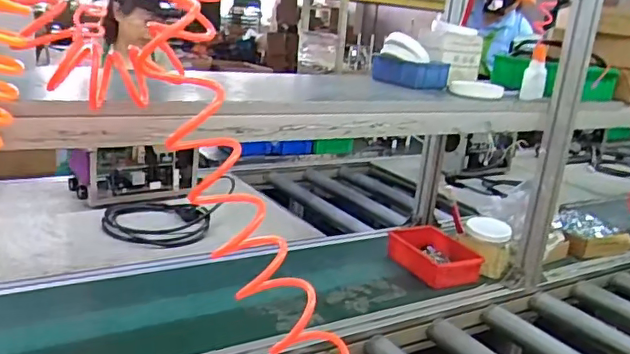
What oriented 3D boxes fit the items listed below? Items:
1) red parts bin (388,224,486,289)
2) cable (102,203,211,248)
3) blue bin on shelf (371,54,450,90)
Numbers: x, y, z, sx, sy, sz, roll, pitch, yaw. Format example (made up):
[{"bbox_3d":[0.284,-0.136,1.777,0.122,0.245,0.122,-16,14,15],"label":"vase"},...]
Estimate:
[{"bbox_3d":[0.258,0.174,1.278,0.140,0.060,0.222,-2,18,-25],"label":"red parts bin"},{"bbox_3d":[-0.378,0.107,1.355,0.234,0.028,0.304,-3,19,-29],"label":"cable"},{"bbox_3d":[0.187,-0.216,1.158,0.093,0.053,0.143,-4,19,-31],"label":"blue bin on shelf"}]

